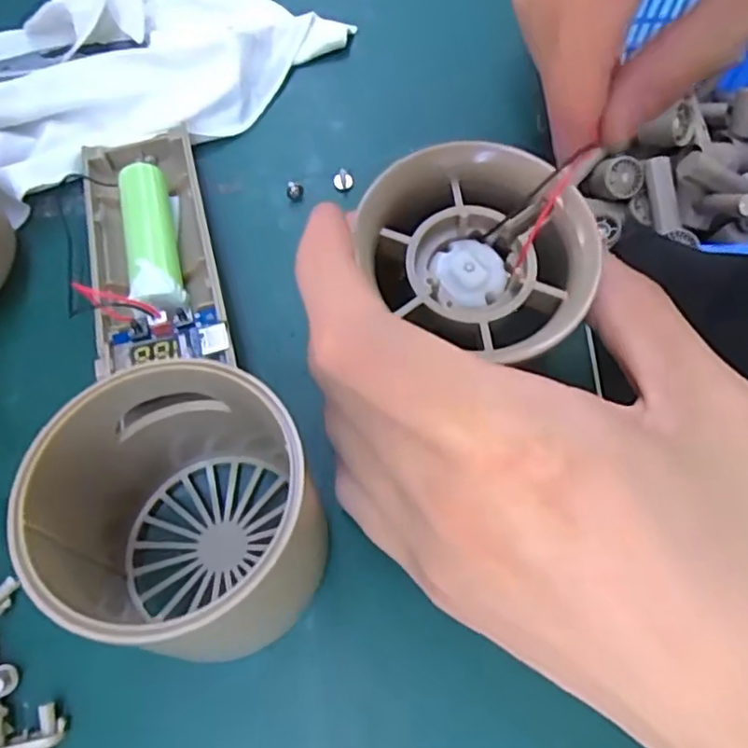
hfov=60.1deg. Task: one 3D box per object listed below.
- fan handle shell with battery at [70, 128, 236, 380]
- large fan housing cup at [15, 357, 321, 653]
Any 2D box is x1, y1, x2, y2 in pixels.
[{"bbox_3d":[-0.067,-0.036,0.190,0.037,0.020,0.093,-17,56,-6],"label":"fan handle shell with battery"},{"bbox_3d":[-0.045,0.030,0.152,0.050,0.059,0.055,0,72,0],"label":"large fan housing cup"}]

